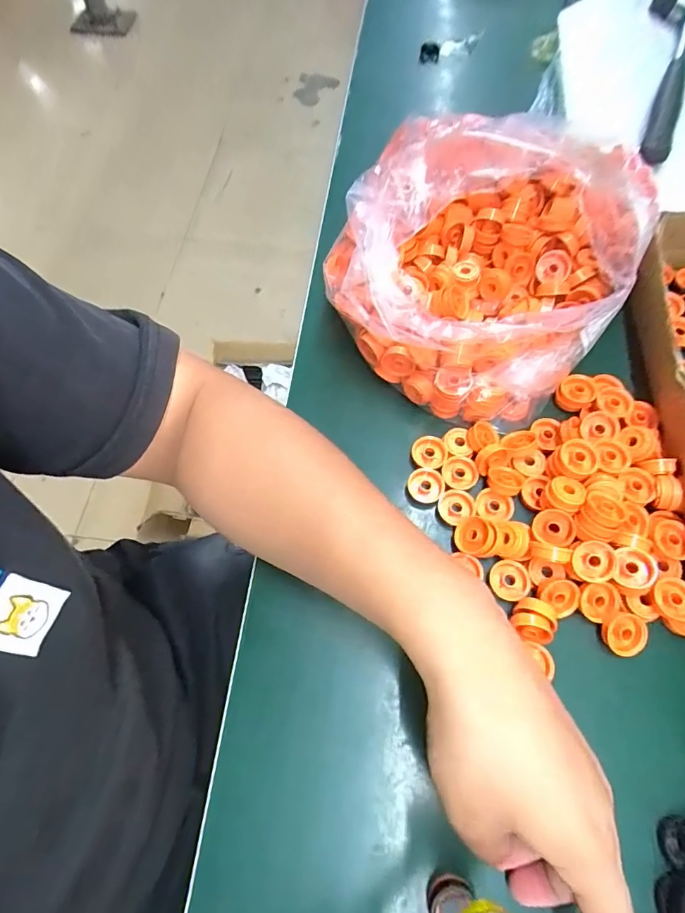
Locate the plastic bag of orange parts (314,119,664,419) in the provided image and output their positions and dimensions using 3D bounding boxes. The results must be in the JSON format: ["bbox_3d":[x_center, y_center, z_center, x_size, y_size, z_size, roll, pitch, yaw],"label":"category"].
[{"bbox_3d":[0.119,-0.156,0.349,0.191,0.100,0.235,37,71,16],"label":"plastic bag of orange parts"}]

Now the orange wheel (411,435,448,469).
[{"bbox_3d":[0.064,-0.003,0.337,0.024,0.009,0.023,0,66,0],"label":"orange wheel"}]

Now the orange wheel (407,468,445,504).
[{"bbox_3d":[0.060,0.021,0.326,0.025,0.010,0.022,15,67,7],"label":"orange wheel"}]

